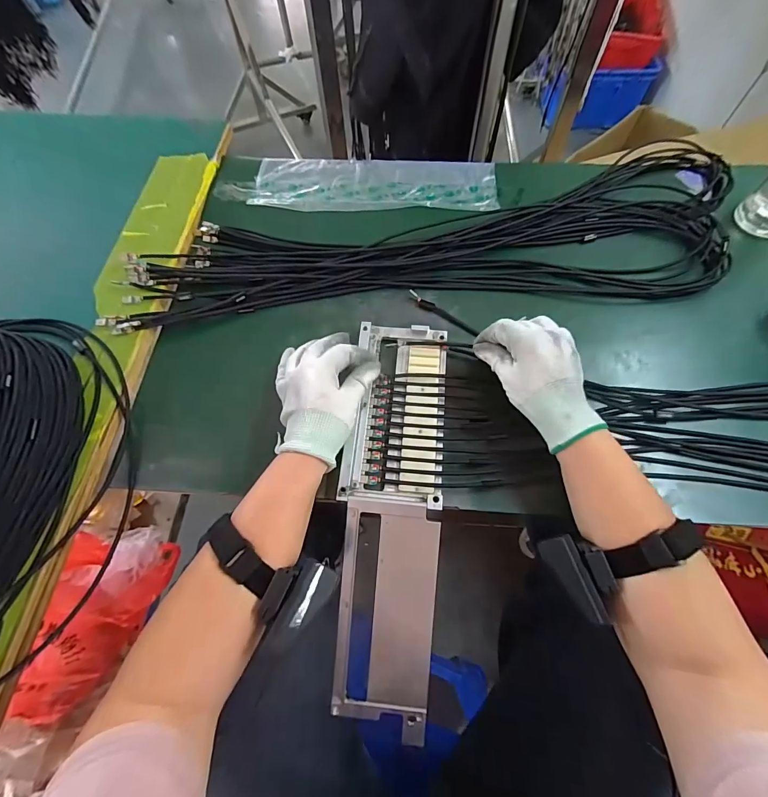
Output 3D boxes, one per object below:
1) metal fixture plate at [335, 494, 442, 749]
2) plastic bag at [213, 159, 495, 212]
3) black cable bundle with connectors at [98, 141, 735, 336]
[{"bbox_3d":[0.002,0.201,0.360,0.088,0.007,0.208,2,89,3],"label":"metal fixture plate"},{"bbox_3d":[-0.036,-0.311,0.560,0.387,0.014,0.108,-1,65,1],"label":"plastic bag"},{"bbox_3d":[0.078,-0.211,0.501,0.767,0.024,0.221,-5,65,-1],"label":"black cable bundle with connectors"}]

